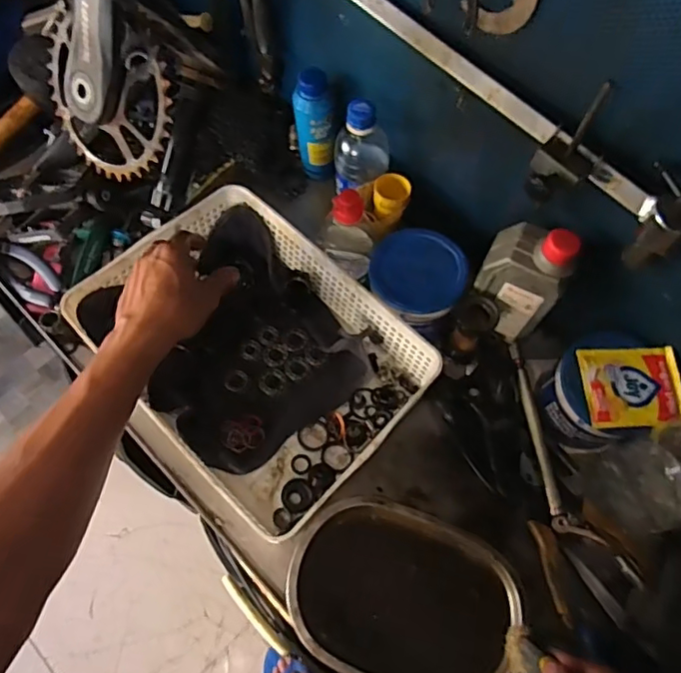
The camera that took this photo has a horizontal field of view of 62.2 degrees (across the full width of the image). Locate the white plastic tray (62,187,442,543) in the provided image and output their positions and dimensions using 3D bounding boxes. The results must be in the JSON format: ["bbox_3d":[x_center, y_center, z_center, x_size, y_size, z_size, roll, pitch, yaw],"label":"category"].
[{"bbox_3d":[-0.093,0.015,0.605,0.324,0.076,0.247,42,70,16],"label":"white plastic tray"}]

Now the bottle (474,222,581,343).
[{"bbox_3d":[0.185,-0.057,0.585,0.081,0.158,0.053,28,67,10],"label":"bottle"}]

